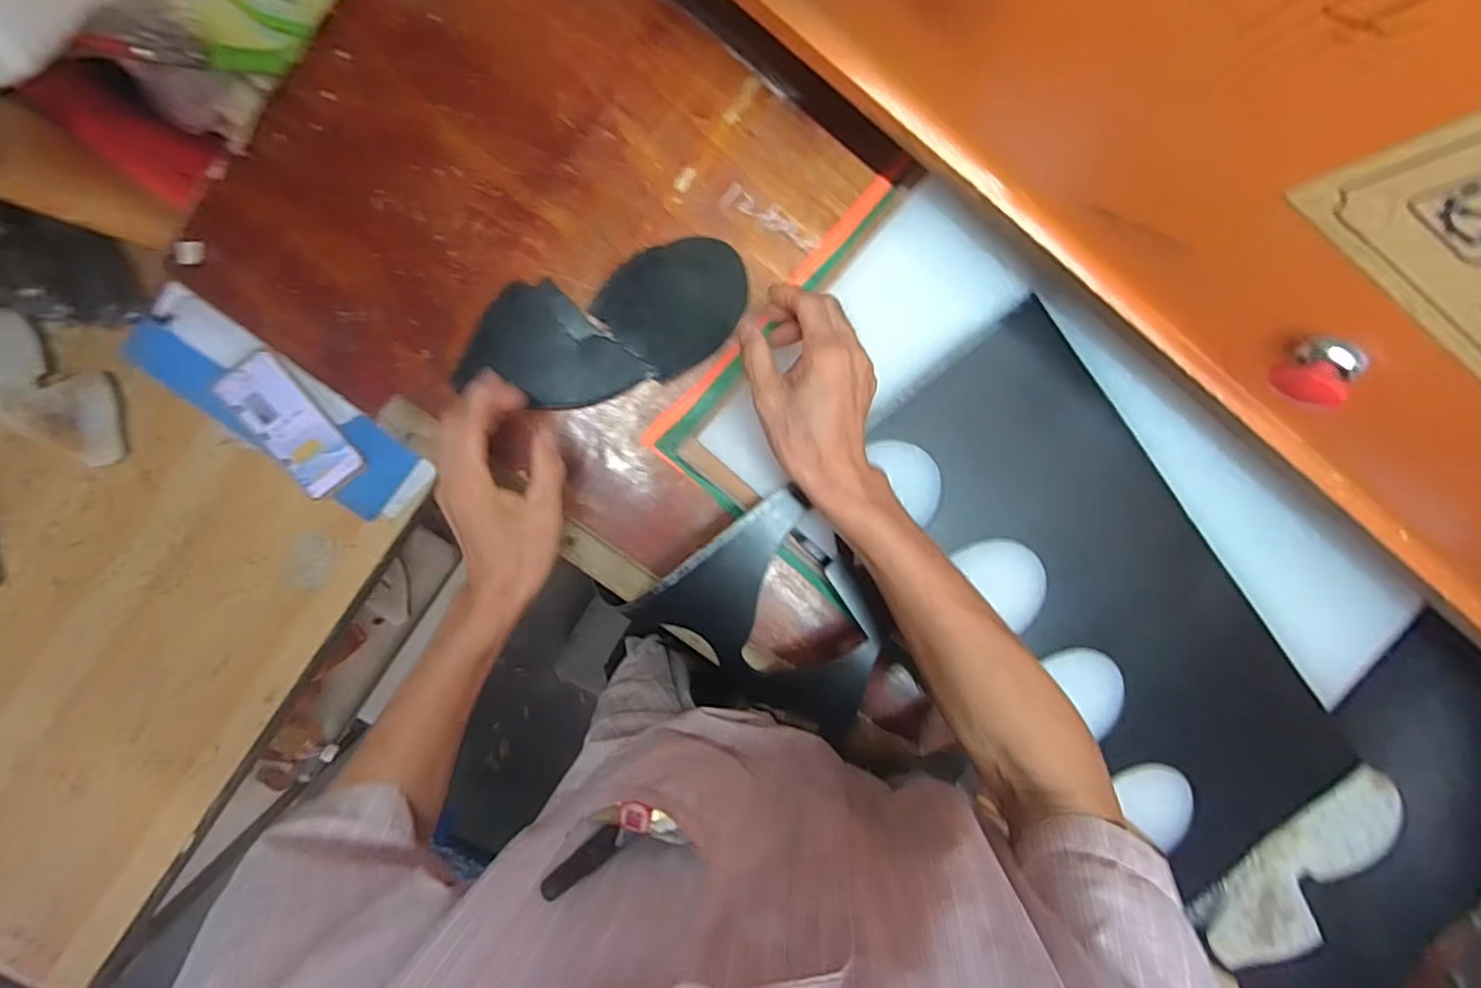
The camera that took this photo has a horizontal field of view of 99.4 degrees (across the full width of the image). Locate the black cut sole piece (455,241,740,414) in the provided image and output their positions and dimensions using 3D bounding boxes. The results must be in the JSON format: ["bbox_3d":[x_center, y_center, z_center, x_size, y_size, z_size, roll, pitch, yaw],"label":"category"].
[{"bbox_3d":[-0.110,-0.138,0.526,0.240,0.027,0.104,-18,98,-2],"label":"black cut sole piece"}]

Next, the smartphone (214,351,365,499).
[{"bbox_3d":[-0.502,-0.075,0.702,0.072,0.012,0.158,-37,103,-4],"label":"smartphone"}]

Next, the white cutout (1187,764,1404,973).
[{"bbox_3d":[0.539,0.365,0.600,0.226,0.015,0.116,-38,98,-1],"label":"white cutout"}]

